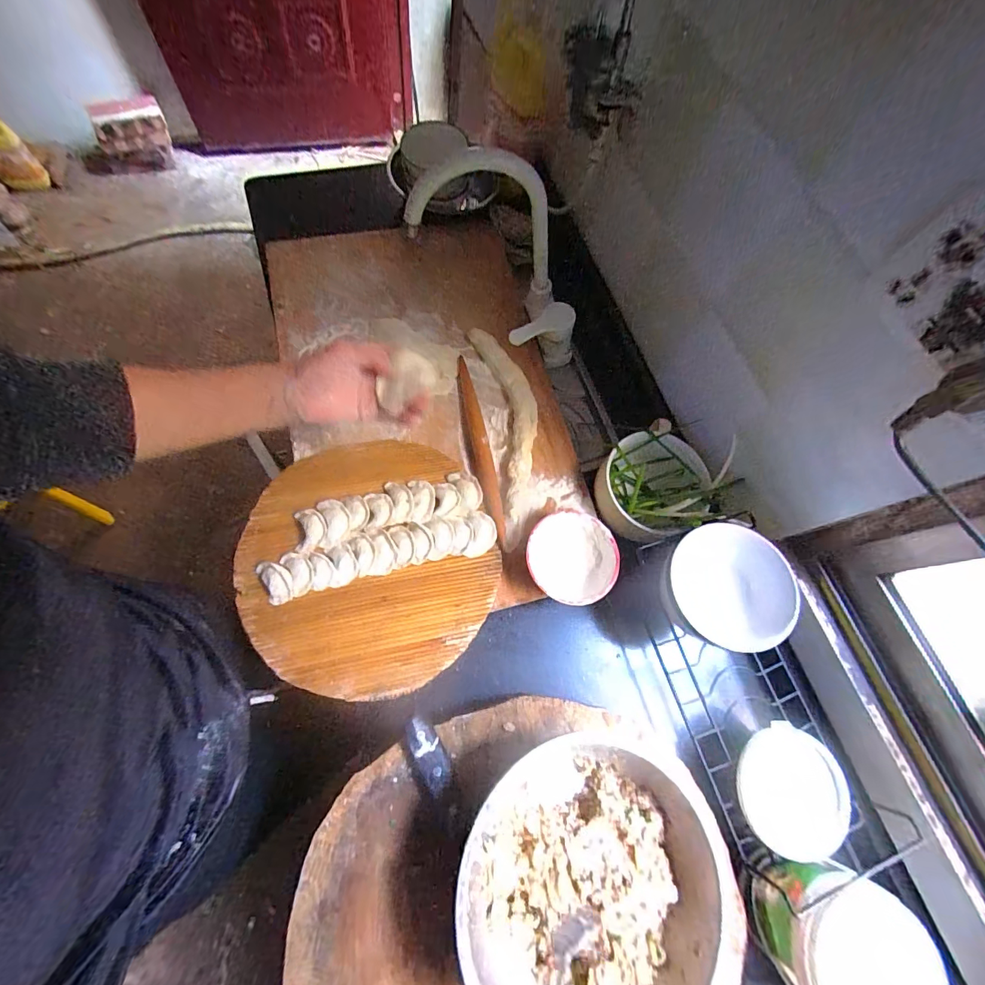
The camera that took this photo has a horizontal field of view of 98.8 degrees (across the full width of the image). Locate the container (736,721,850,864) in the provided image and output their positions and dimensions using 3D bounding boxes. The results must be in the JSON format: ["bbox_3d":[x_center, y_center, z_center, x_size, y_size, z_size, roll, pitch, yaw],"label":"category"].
[{"bbox_3d":[0.340,0.337,0.478,0.103,0.033,0.127,12,67,3],"label":"container"}]

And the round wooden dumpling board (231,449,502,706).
[{"bbox_3d":[-0.163,0.088,0.542,0.305,0.033,0.318,1,67,-2],"label":"round wooden dumpling board"}]

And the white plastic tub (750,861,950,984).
[{"bbox_3d":[0.351,0.452,0.416,0.132,0.076,0.134,2,69,-6],"label":"white plastic tub"}]

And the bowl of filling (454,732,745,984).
[{"bbox_3d":[0.094,0.354,0.389,0.244,0.086,0.227,-25,75,-15],"label":"bowl of filling"}]

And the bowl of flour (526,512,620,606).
[{"bbox_3d":[0.102,0.087,0.543,0.114,0.050,0.110,2,69,-6],"label":"bowl of flour"}]

